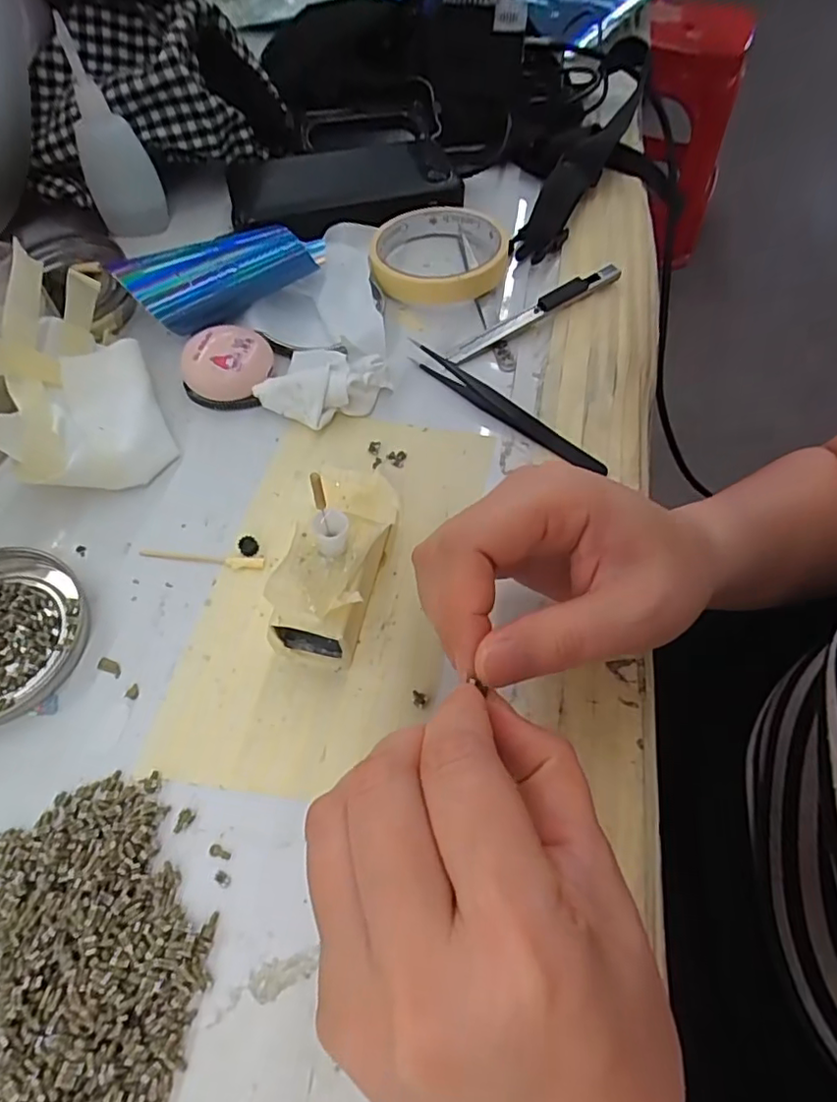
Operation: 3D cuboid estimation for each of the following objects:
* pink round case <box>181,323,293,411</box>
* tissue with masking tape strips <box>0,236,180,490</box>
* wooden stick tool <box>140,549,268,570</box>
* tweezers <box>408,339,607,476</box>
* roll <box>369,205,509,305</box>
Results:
[{"bbox_3d":[-0.103,-0.104,0.322,0.050,0.021,0.045,5,60,1],"label":"pink round case"},{"bbox_3d":[-0.171,-0.084,0.287,0.068,0.063,0.104,-22,64,-14],"label":"tissue with masking tape strips"},{"bbox_3d":[-0.102,0.003,0.273,0.059,0.004,0.006,7,60,2],"label":"wooden stick tool"},{"bbox_3d":[0.044,-0.081,0.320,0.126,0.011,0.011,38,66,18],"label":"tweezers"},{"bbox_3d":[0.013,-0.191,0.375,0.084,0.019,0.096,3,60,0],"label":"roll"}]

